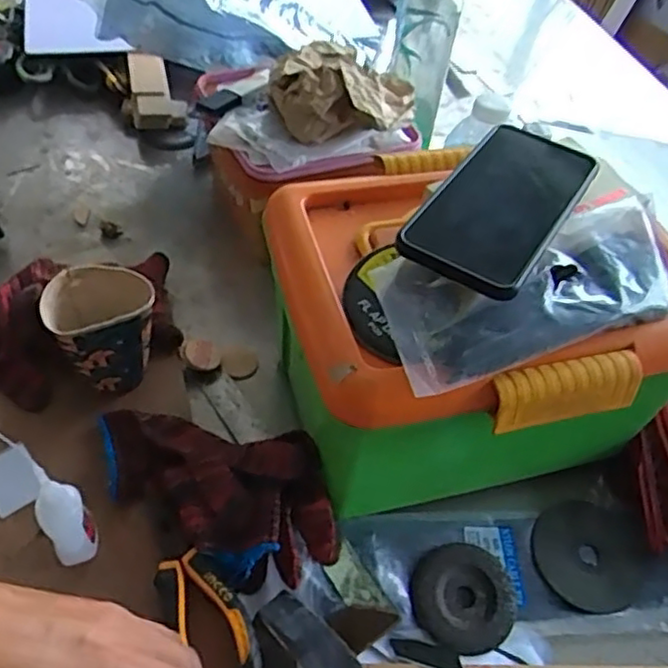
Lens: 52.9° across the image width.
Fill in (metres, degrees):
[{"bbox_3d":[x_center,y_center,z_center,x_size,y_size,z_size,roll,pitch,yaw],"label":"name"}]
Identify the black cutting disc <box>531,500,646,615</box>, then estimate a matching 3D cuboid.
[{"bbox_3d":[0.202,0.174,0.533,0.083,0.005,0.086,2,51,-2],"label":"black cutting disc"}]

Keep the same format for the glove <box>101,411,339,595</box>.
[{"bbox_3d":[-0.095,0.112,0.497,0.203,0.052,0.104,15,51,8],"label":"glove"}]

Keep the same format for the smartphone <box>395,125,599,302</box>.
[{"bbox_3d":[0.111,-0.089,0.444,0.083,0.013,0.158,28,54,18],"label":"smartphone"}]

